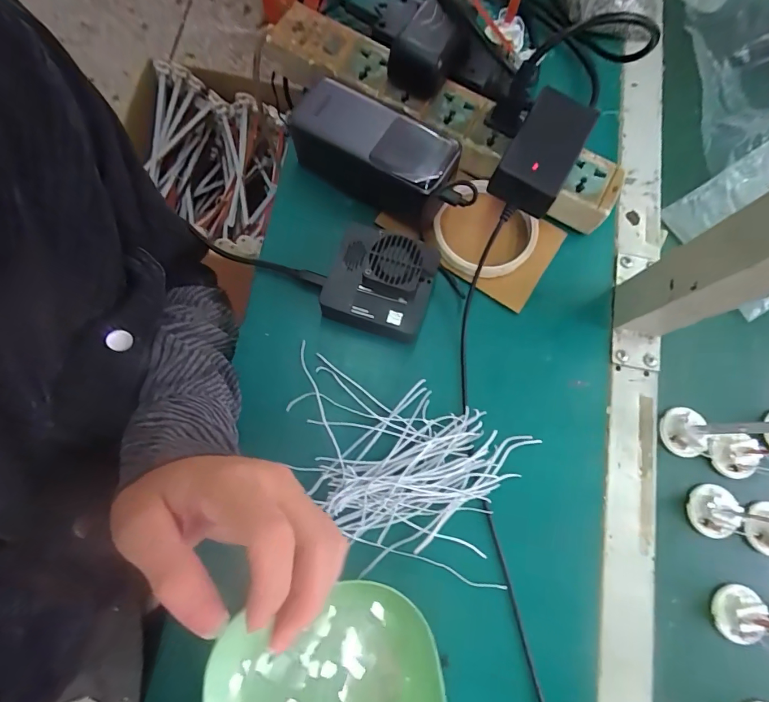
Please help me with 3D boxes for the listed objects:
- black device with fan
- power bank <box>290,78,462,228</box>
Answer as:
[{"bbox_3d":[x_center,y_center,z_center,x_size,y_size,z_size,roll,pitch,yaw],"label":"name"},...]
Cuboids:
[{"bbox_3d":[-0.003,-0.050,0.318,0.079,0.041,0.077,1,77,-3],"label":"black device with fan"},{"bbox_3d":[-0.007,-0.155,0.333,0.130,0.059,0.058,31,77,4],"label":"power bank"}]

